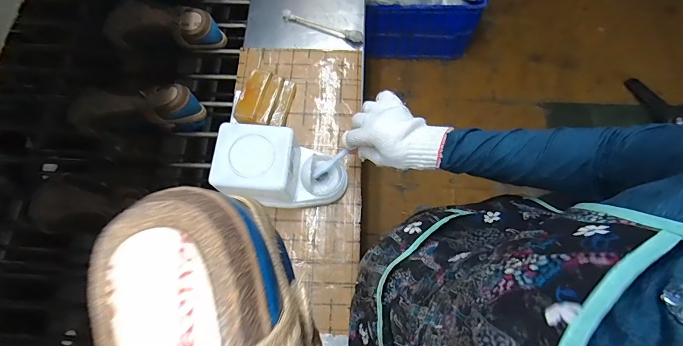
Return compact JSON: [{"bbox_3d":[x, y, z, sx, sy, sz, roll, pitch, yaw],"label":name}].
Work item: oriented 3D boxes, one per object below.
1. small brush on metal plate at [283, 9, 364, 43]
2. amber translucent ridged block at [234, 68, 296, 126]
[{"bbox_3d":[-0.036,-0.288,0.670,0.170,0.021,0.017,23,73,9],"label":"small brush on metal plate"},{"bbox_3d":[-0.132,-0.126,0.600,0.077,0.041,0.101,12,72,6],"label":"amber translucent ridged block"}]

